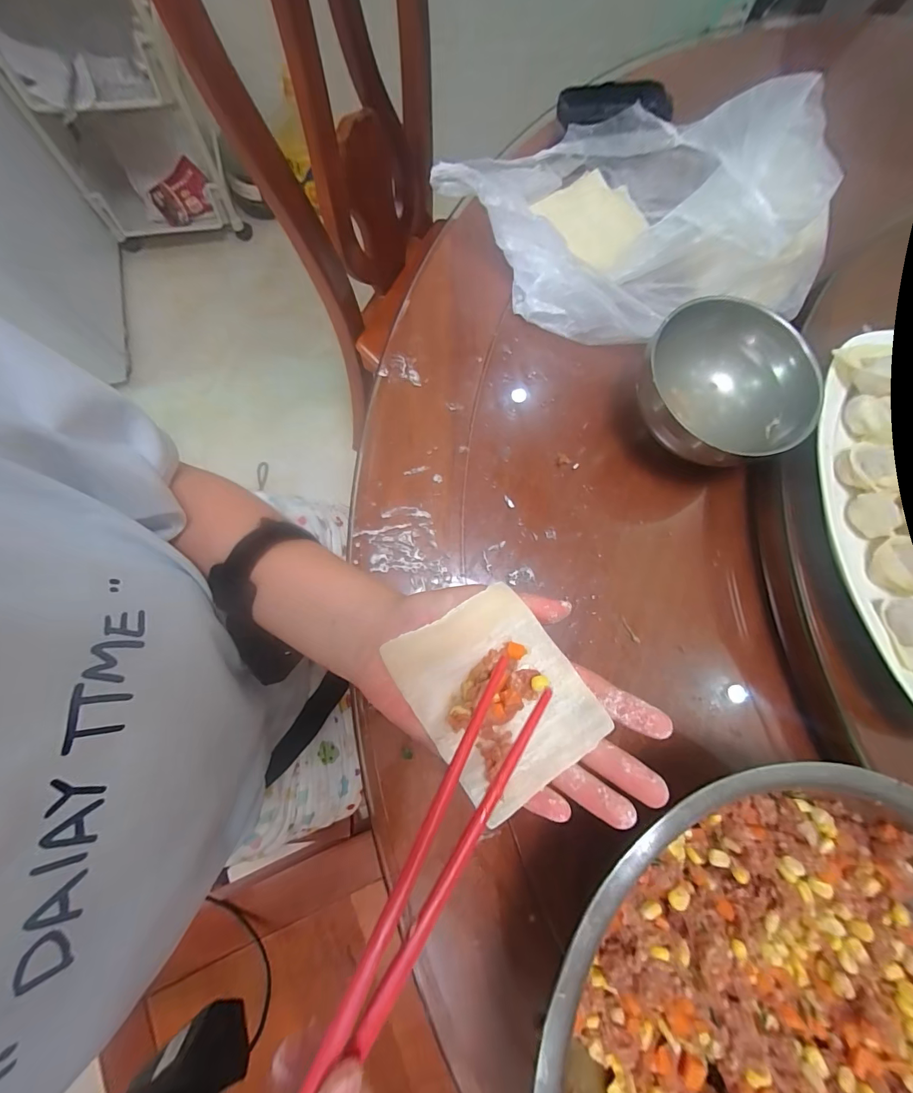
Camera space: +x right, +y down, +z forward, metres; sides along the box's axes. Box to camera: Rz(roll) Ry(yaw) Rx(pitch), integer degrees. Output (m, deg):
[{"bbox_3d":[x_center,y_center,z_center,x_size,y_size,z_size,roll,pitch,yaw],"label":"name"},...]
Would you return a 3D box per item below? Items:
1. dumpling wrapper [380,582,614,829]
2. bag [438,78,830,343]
[{"bbox_3d":[0.019,0.072,0.199,0.075,0.016,0.090,-34,79,-10],"label":"dumpling wrapper"},{"bbox_3d":[0.126,-0.265,0.310,0.249,0.108,0.165,-6,78,-6],"label":"bag"}]

